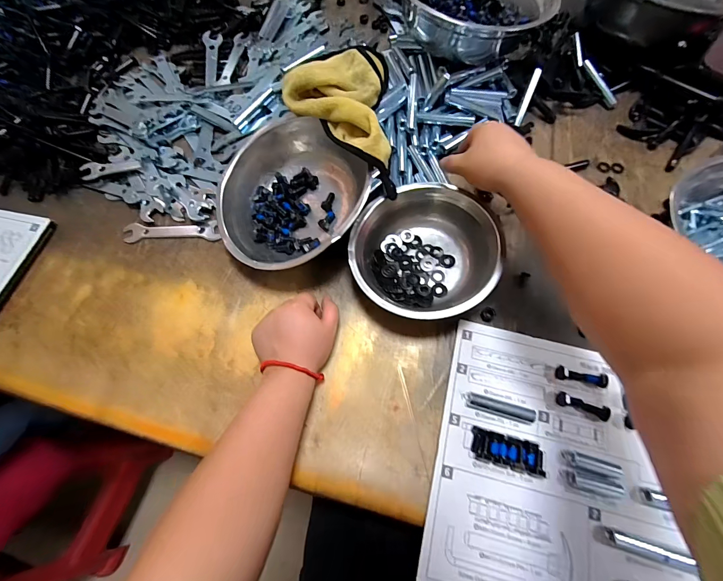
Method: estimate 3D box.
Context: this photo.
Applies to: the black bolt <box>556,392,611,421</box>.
[{"bbox_3d":[0.254,0.132,0.372,0.055,0.020,0.015,19,71,9],"label":"black bolt"}]

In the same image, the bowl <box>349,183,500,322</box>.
[{"bbox_3d":[0.079,-0.055,0.426,0.183,0.073,0.152,11,70,6],"label":"bowl"}]

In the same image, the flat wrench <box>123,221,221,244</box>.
[{"bbox_3d":[-0.285,-0.088,0.492,0.143,0.004,0.034,-2,69,1],"label":"flat wrench"}]

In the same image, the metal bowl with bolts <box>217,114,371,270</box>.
[{"bbox_3d":[-0.107,-0.133,0.463,0.181,0.073,0.208,31,73,12],"label":"metal bowl with bolts"}]

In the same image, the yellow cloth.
[{"bbox_3d":[-0.029,-0.258,0.447,0.143,0.075,0.268,-1,69,-1],"label":"yellow cloth"}]

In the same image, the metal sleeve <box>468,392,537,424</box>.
[{"bbox_3d":[0.161,0.135,0.377,0.077,0.017,0.015,15,71,7],"label":"metal sleeve"}]

